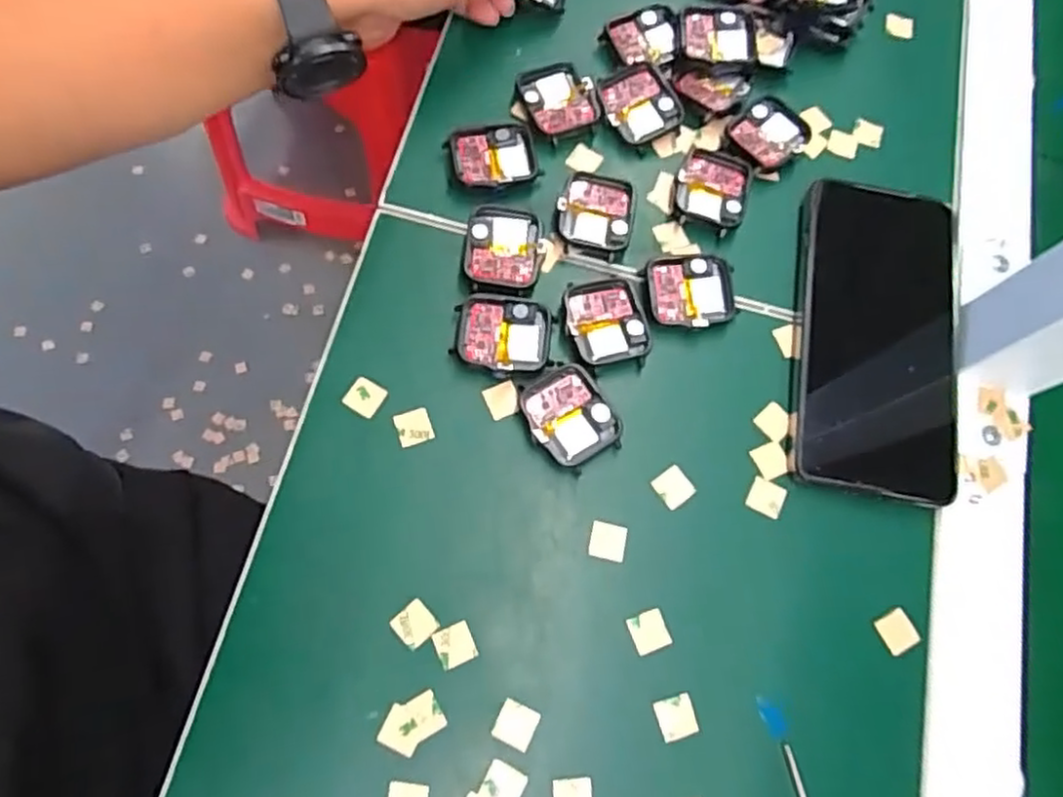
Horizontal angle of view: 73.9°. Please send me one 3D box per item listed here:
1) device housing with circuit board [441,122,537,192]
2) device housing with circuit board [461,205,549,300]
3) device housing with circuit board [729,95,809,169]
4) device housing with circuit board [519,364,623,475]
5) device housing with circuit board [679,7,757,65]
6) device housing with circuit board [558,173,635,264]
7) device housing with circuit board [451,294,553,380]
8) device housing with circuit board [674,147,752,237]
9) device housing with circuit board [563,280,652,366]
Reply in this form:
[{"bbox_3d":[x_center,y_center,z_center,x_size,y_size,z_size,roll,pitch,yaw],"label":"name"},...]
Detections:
[{"bbox_3d":[-0.019,-0.124,0.366,0.045,0.007,0.037,-12,74,-10],"label":"device housing with circuit board"},{"bbox_3d":[-0.013,-0.073,0.347,0.039,0.006,0.046,4,72,-5],"label":"device housing with circuit board"},{"bbox_3d":[0.130,-0.143,0.386,0.035,0.009,0.041,44,73,8],"label":"device housing with circuit board"},{"bbox_3d":[0.018,0.008,0.326,0.037,0.010,0.045,-30,78,-14],"label":"device housing with circuit board"},{"bbox_3d":[0.104,-0.201,0.393,0.042,0.011,0.038,5,72,-5],"label":"device housing with circuit board"},{"bbox_3d":[0.032,-0.094,0.359,0.036,0.008,0.045,13,72,-2],"label":"device housing with circuit board"},{"bbox_3d":[-0.014,-0.031,0.335,0.045,0.005,0.038,6,72,-4],"label":"device housing with circuit board"},{"bbox_3d":[0.095,-0.109,0.369,0.037,0.005,0.044,17,73,3],"label":"device housing with circuit board"},{"bbox_3d":[0.036,-0.037,0.342,0.037,0.007,0.041,-11,74,-9],"label":"device housing with circuit board"}]

